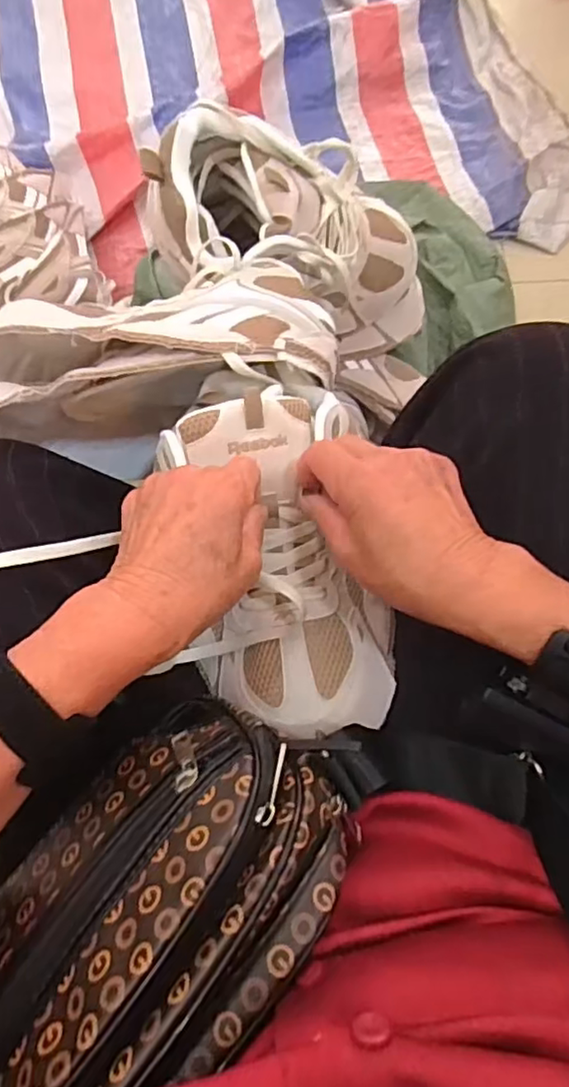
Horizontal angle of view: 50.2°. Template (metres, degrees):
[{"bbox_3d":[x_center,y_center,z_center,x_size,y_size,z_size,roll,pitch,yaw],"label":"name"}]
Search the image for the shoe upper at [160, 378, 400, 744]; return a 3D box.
[{"bbox_3d":[-0.004,0.011,0.392,0.138,0.075,0.208,-10,85,-3],"label":"shoe upper"}]

